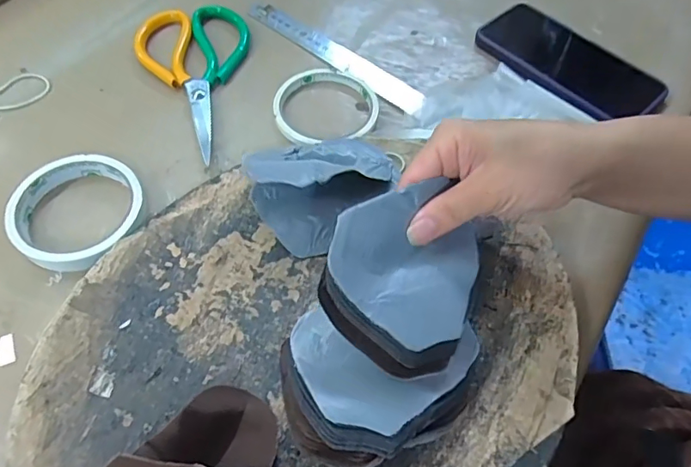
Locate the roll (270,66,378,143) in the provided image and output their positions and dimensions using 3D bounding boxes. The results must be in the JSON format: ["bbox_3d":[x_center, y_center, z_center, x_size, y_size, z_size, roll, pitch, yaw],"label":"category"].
[{"bbox_3d":[-0.017,-0.108,0.433,0.087,0.012,0.091,2,59,-3],"label":"roll"}]

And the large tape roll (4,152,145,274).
[{"bbox_3d":[-0.189,-0.015,0.362,0.083,0.024,0.089,2,59,-3],"label":"large tape roll"}]

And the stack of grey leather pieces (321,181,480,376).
[{"bbox_3d":[0.036,0.026,0.286,0.095,0.018,0.105,10,72,-21],"label":"stack of grey leather pieces"}]

